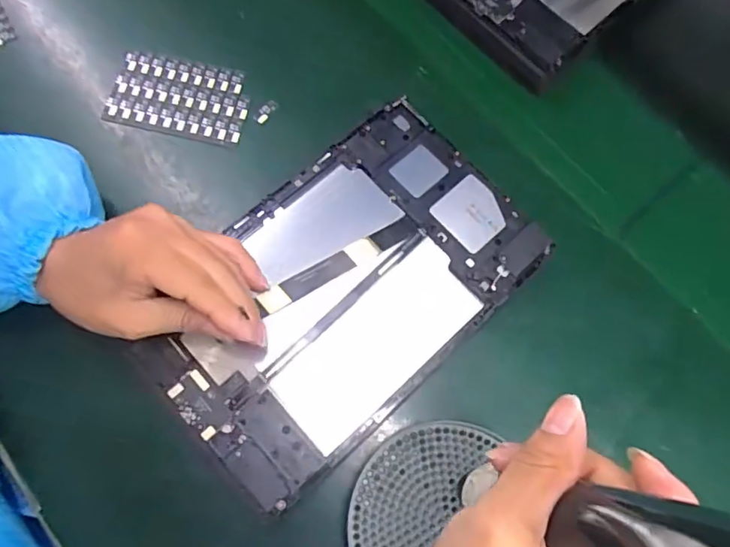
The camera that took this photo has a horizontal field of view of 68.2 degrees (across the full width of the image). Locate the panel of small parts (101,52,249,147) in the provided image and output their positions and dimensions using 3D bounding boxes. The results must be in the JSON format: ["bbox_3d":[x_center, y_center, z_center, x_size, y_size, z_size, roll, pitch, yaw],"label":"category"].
[{"bbox_3d":[-0.137,-0.131,0.401,0.099,0.009,0.060,9,70,10],"label":"panel of small parts"}]

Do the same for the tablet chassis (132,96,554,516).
[{"bbox_3d":[-0.015,0.011,0.335,0.241,0.019,0.147,-42,77,-14],"label":"tablet chassis"}]

